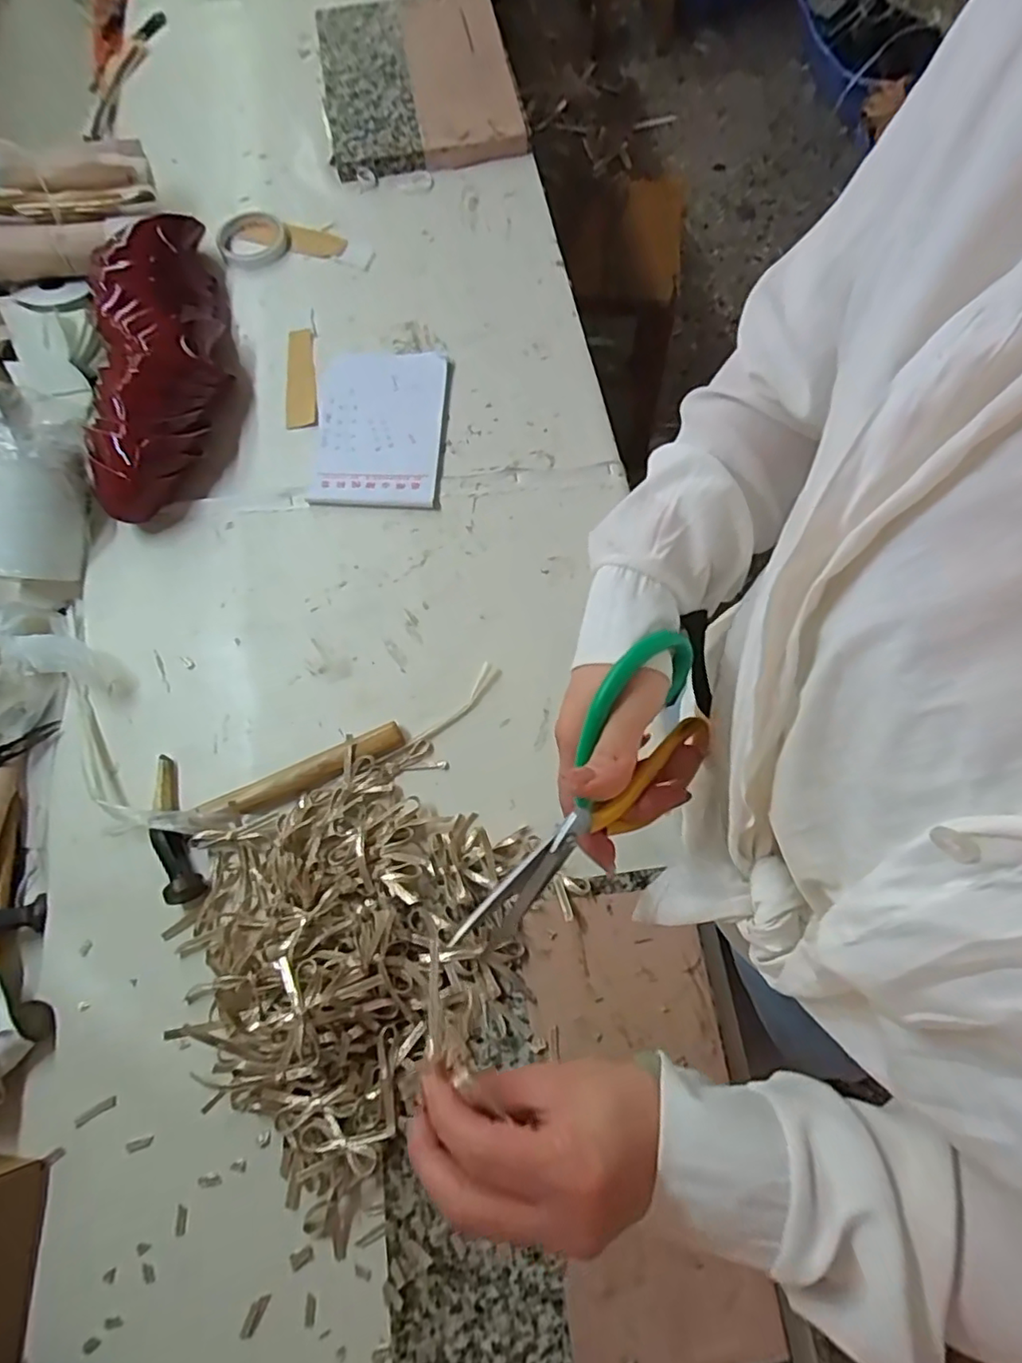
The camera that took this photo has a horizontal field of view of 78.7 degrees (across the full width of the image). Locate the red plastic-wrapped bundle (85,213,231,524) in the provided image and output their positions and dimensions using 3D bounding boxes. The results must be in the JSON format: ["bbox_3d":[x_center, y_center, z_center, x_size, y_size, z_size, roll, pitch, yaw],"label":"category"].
[{"bbox_3d":[-0.407,-0.390,0.727,0.125,0.092,0.436,-10,70,-3],"label":"red plastic-wrapped bundle"}]

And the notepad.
[{"bbox_3d":[-0.159,-0.304,0.734,0.154,0.008,0.216,2,70,2],"label":"notepad"}]

